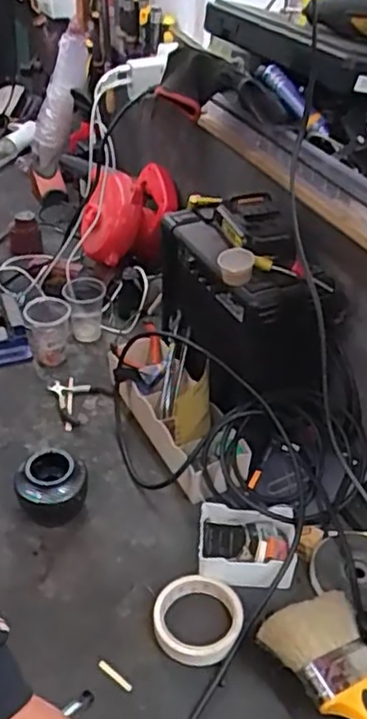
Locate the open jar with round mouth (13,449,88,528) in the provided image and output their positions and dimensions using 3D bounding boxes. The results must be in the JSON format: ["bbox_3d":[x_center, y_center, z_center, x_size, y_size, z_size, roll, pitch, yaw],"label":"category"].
[{"bbox_3d":[-0.163,0.158,0.810,0.085,0.067,0.077,-8,40,-12],"label":"open jar with round mouth"}]

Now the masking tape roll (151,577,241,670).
[{"bbox_3d":[0.015,0.278,0.698,0.093,0.020,0.094,1,39,-1],"label":"masking tape roll"}]

